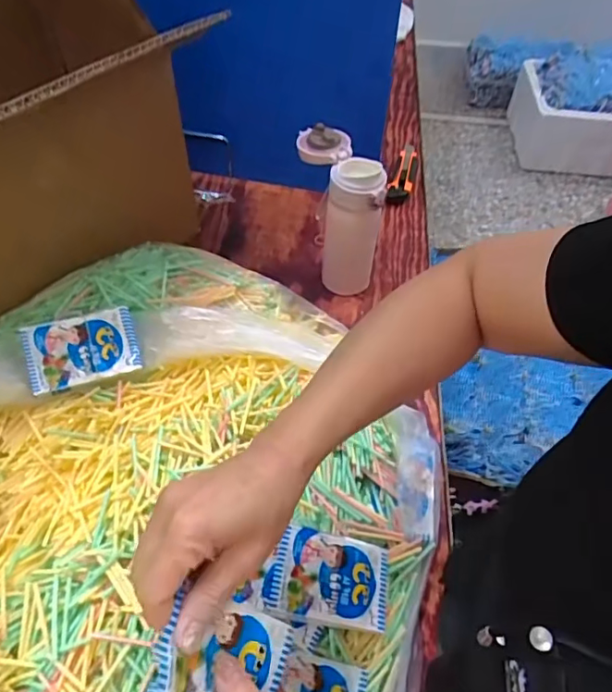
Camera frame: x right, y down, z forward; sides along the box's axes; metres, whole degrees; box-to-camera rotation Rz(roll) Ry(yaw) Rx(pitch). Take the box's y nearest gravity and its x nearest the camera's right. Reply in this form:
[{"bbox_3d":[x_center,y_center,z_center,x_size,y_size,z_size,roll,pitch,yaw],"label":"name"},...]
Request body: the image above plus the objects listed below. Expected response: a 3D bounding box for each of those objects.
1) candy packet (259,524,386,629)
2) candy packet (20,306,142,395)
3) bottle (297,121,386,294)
[{"bbox_3d":[0.022,0.198,0.457,0.110,0.012,0.071,17,58,-15],"label":"candy packet"},{"bbox_3d":[-0.232,0.002,0.552,0.106,0.010,0.069,-14,81,-14],"label":"candy packet"},{"bbox_3d":[0.045,-0.164,0.697,0.061,0.192,0.132,-27,57,-21],"label":"bottle"}]

